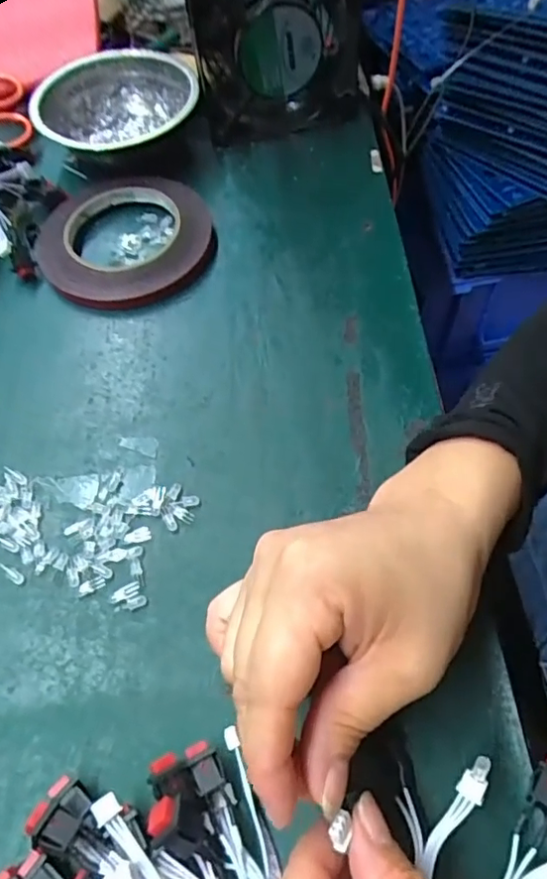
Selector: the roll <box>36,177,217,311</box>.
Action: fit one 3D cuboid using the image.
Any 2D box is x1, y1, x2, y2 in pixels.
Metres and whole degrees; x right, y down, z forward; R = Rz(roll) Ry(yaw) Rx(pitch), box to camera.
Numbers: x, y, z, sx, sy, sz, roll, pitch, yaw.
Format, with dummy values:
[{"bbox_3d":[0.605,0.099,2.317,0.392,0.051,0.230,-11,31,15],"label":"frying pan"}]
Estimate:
[{"bbox_3d":[-0.108,-0.151,0.402,0.122,0.015,0.132,-1,61,1],"label":"roll"}]

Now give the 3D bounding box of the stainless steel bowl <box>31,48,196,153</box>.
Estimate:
[{"bbox_3d":[-0.123,-0.265,0.455,0.128,0.038,0.128,-1,61,1],"label":"stainless steel bowl"}]

